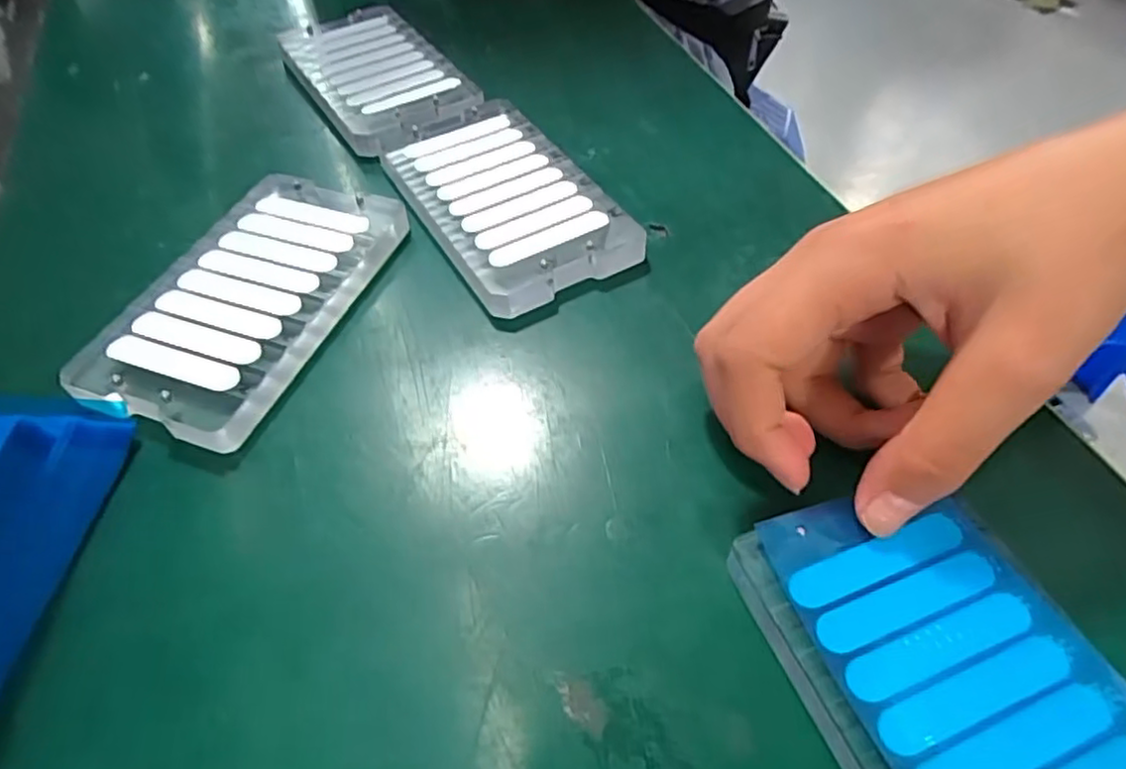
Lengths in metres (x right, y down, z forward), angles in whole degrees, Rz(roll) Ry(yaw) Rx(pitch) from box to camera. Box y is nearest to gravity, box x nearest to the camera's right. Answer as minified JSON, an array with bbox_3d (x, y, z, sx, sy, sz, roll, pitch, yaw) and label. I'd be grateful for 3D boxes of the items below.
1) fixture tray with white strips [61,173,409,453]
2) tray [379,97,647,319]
[{"bbox_3d":[-0.114,-0.033,0.256,0.077,0.014,0.122,16,53,13],"label":"fixture tray with white strips"},{"bbox_3d":[-0.027,-0.079,0.289,0.067,0.014,0.118,-26,55,-19],"label":"tray"}]

